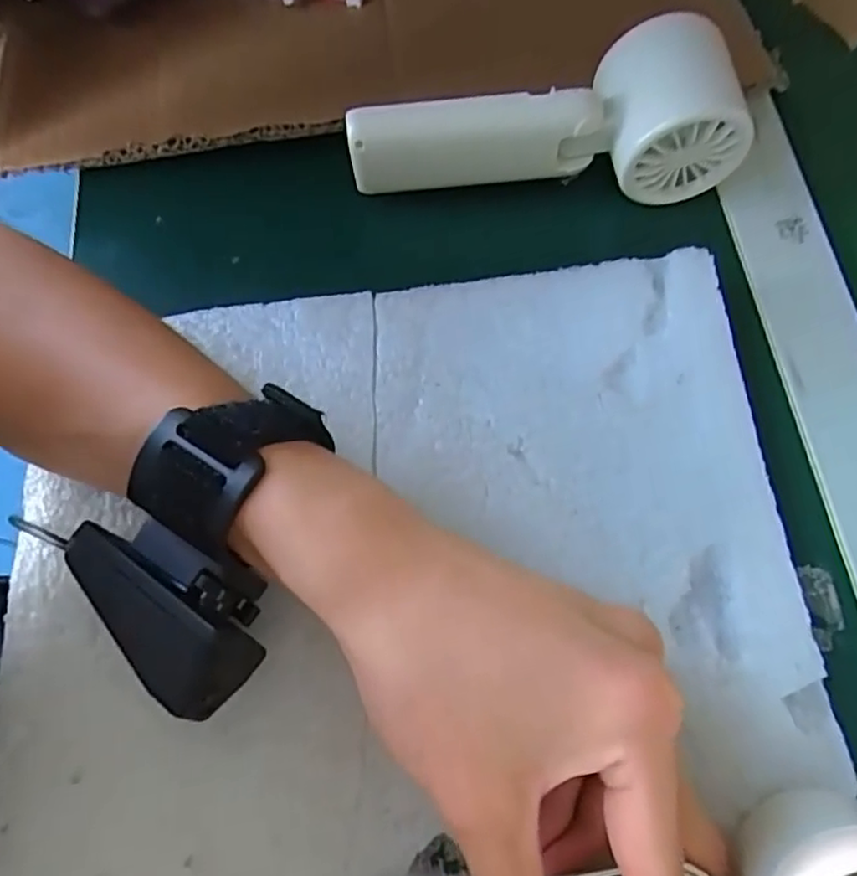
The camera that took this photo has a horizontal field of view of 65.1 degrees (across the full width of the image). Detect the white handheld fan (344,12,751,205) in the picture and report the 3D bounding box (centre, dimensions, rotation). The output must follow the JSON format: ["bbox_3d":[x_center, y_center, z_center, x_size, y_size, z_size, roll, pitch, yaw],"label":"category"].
[{"bbox_3d":[0.048,-0.135,0.287,0.164,0.049,0.049,-5,68,-1],"label":"white handheld fan"}]

